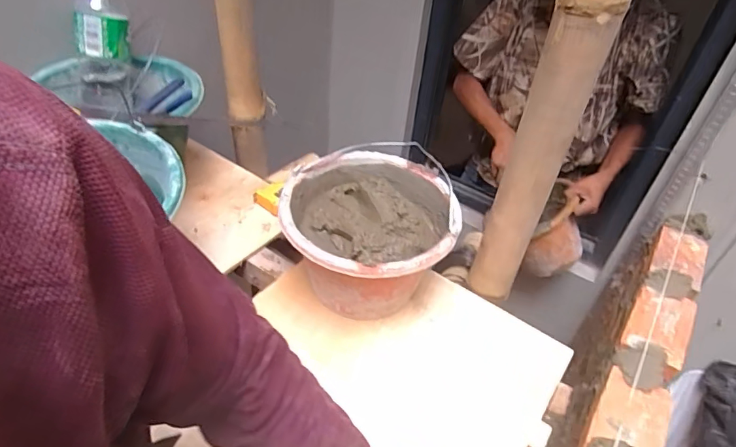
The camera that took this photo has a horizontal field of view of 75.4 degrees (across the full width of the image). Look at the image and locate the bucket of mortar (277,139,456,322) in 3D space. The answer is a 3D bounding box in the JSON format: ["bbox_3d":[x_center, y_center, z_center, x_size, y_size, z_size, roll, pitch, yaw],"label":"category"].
[{"bbox_3d":[-0.001,0.021,0.698,0.231,0.150,0.244,4,41,-3],"label":"bucket of mortar"}]

